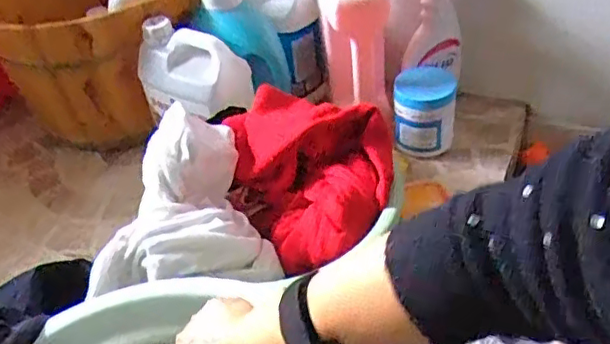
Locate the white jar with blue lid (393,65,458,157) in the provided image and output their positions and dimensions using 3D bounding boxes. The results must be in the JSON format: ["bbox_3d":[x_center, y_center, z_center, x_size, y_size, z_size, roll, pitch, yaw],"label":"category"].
[{"bbox_3d":[0.176,-0.091,0.877,0.089,0.114,0.074,2,42,8],"label":"white jar with blue lid"}]

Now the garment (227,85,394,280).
[{"bbox_3d":[0.006,-0.003,0.718,0.189,0.120,0.232,-10,42,-5],"label":"garment"}]

